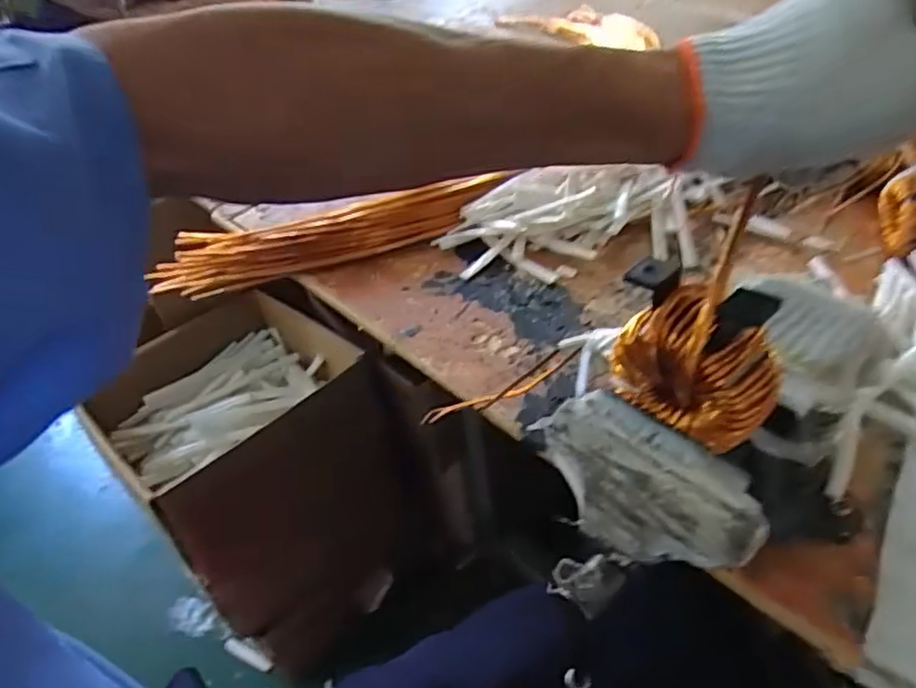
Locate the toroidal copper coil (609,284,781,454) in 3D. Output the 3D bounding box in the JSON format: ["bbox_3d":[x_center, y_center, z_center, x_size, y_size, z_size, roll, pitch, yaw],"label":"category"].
[{"bbox_3d":[0.109,0.009,0.303,0.033,0.060,0.071,-35,48,-27],"label":"toroidal copper coil"}]

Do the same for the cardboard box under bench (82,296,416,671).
[{"bbox_3d":[-0.314,0.192,1.048,0.330,0.430,0.395,-30,46,-23],"label":"cardboard box under bench"}]

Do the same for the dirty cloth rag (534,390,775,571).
[{"bbox_3d":[0.086,0.068,0.316,0.109,0.026,0.059,34,82,37],"label":"dirty cloth rag"}]

